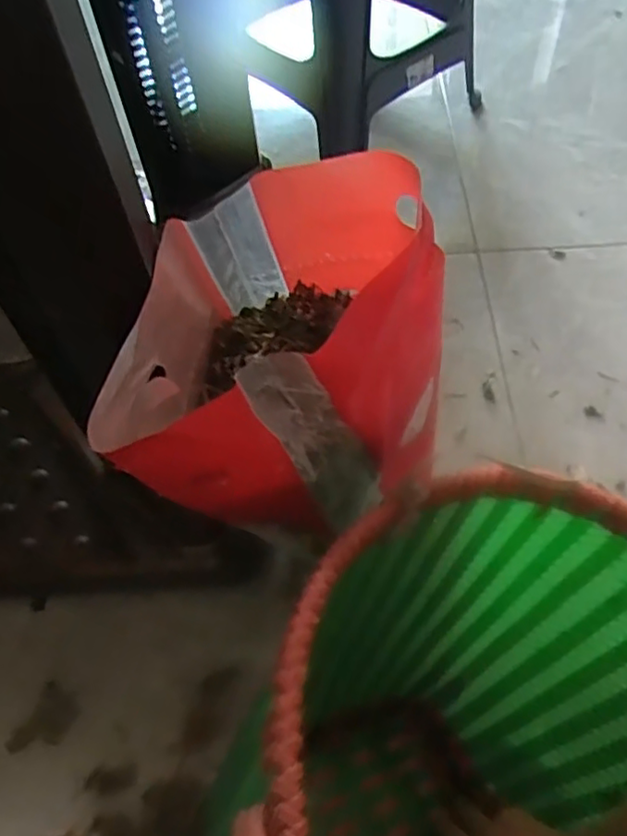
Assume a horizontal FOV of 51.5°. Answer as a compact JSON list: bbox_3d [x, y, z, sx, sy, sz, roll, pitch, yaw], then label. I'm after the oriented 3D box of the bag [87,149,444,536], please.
[{"bbox_3d":[-0.011,-0.024,0.411,0.170,0.199,0.198,14,58,13],"label":"bag"}]

